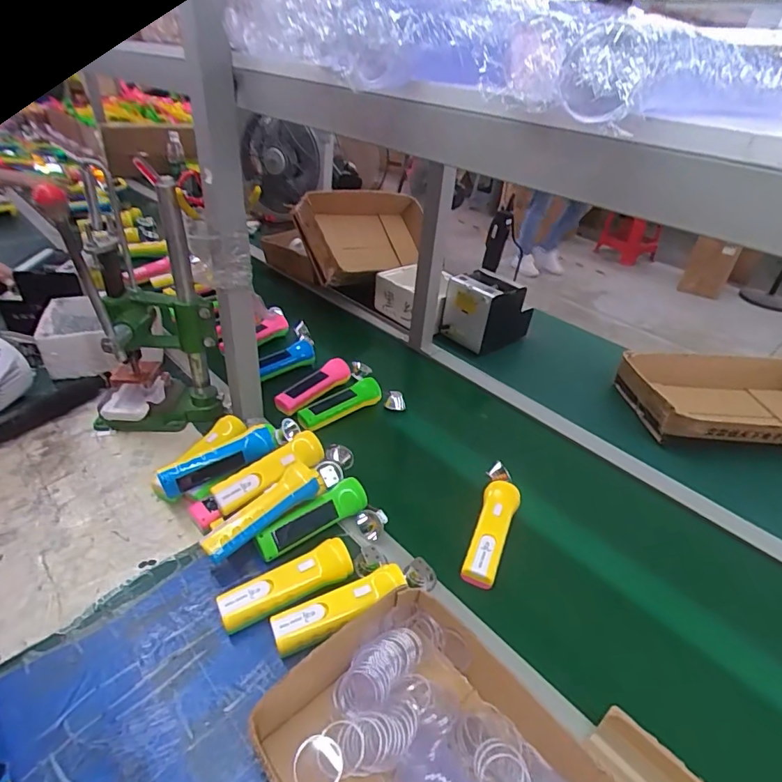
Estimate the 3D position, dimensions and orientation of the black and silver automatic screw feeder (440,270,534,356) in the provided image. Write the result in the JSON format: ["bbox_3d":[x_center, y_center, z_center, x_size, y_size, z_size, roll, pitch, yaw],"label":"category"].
[{"bbox_3d":[0.215,-0.189,1.133,0.173,0.149,0.159,-23,44,-34],"label":"black and silver automatic screw feeder"}]

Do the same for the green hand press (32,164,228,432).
[{"bbox_3d":[-0.390,-0.115,0.763,0.202,0.364,0.129,-8,38,-19],"label":"green hand press"}]

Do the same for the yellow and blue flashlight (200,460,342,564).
[{"bbox_3d":[-0.149,0.140,0.638,0.047,0.048,0.209,33,43,33],"label":"yellow and blue flashlight"}]

